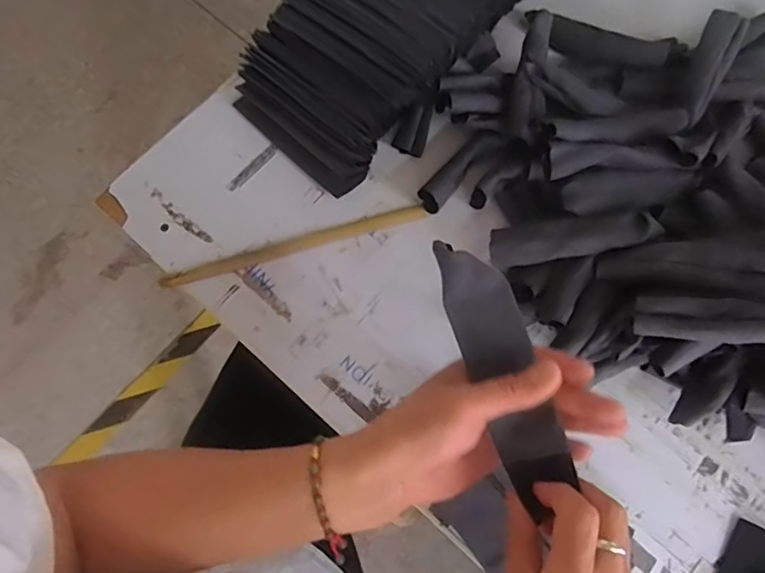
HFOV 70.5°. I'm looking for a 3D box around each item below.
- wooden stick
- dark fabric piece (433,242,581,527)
[{"bbox_3d":[-0.080,-0.039,0.513,0.250,0.008,0.018,-16,75,-5],"label":"wooden stick"},{"bbox_3d":[0.076,0.053,0.338,0.042,0.006,0.172,-20,83,10],"label":"dark fabric piece"}]

